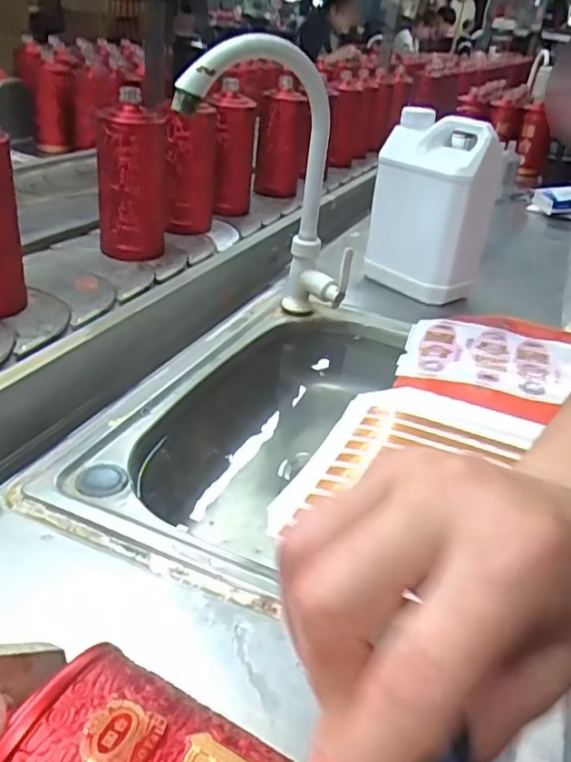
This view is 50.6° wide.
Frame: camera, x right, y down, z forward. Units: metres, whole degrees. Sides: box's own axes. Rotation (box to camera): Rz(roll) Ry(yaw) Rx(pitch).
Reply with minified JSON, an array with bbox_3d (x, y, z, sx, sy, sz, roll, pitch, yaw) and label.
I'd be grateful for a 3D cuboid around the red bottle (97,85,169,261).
[{"bbox_3d":[-0.194,-0.258,0.767,0.085,0.192,0.088,-1,32,-13],"label":"red bottle"}]

